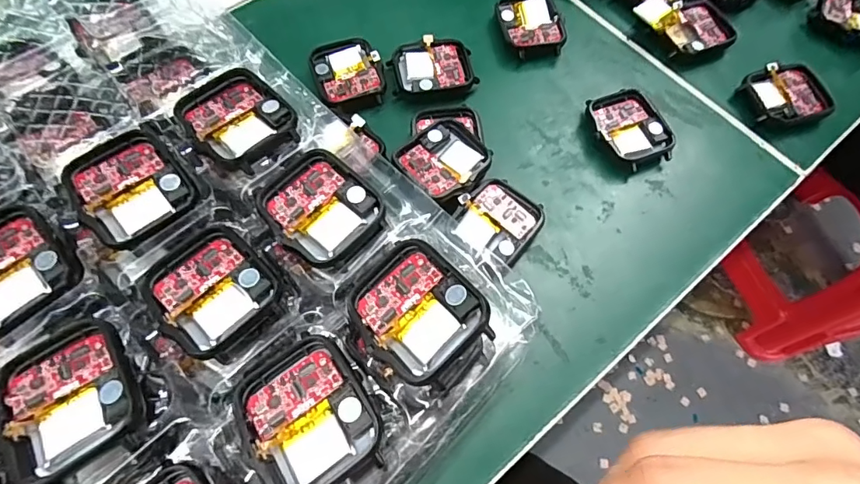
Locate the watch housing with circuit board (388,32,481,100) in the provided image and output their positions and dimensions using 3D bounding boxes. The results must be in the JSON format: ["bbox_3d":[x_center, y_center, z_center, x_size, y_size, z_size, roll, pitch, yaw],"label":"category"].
[{"bbox_3d":[0.001,-0.099,0.271,0.046,0.013,0.035,-11,66,-6],"label":"watch housing with circuit board"}]

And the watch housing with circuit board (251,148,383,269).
[{"bbox_3d":[-0.042,-0.014,0.182,0.038,0.007,0.046,-41,71,-18],"label":"watch housing with circuit board"}]

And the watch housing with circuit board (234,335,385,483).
[{"bbox_3d":[-0.038,0.054,0.145,0.037,0.005,0.044,-32,69,-15],"label":"watch housing with circuit board"}]

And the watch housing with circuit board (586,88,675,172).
[{"bbox_3d":[0.108,-0.061,0.259,0.038,0.011,0.045,-21,67,-11],"label":"watch housing with circuit board"}]

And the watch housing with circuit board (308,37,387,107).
[{"bbox_3d":[-0.047,-0.097,0.269,0.038,0.008,0.046,-13,66,-8],"label":"watch housing with circuit board"}]

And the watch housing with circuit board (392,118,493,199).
[{"bbox_3d":[0.008,-0.039,0.240,0.041,0.015,0.038,-38,72,-17],"label":"watch housing with circuit board"}]

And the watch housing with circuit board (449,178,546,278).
[{"bbox_3d":[0.032,-0.009,0.233,0.037,0.013,0.043,35,69,14],"label":"watch housing with circuit board"}]

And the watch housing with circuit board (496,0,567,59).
[{"bbox_3d":[0.061,-0.131,0.289,0.037,0.012,0.044,-8,66,-5],"label":"watch housing with circuit board"}]

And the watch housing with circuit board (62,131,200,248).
[{"bbox_3d":[-0.116,-0.022,0.183,0.039,0.007,0.043,-39,72,-17],"label":"watch housing with circuit board"}]

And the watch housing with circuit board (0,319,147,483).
[{"bbox_3d":[-0.112,0.049,0.148,0.039,0.007,0.045,-33,70,-15],"label":"watch housing with circuit board"}]

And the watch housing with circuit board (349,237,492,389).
[{"bbox_3d":[-0.005,0.022,0.158,0.036,0.015,0.045,-39,70,-18],"label":"watch housing with circuit board"}]

